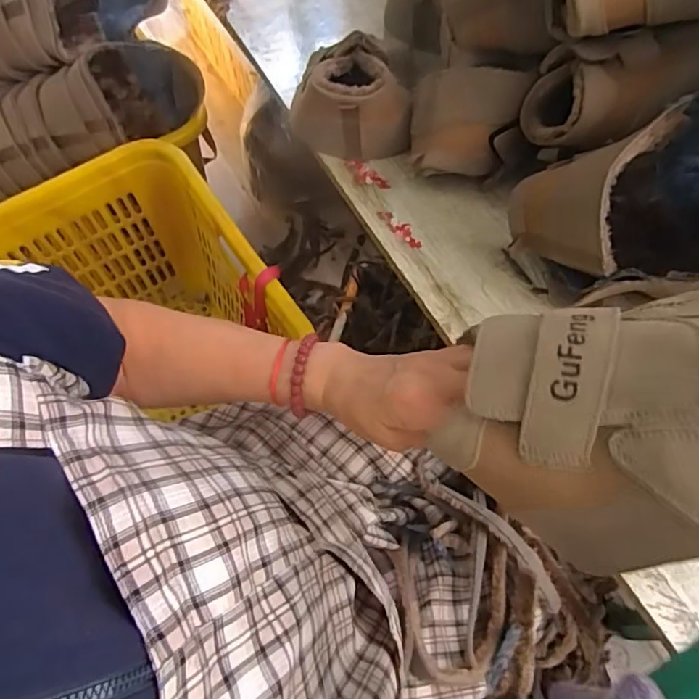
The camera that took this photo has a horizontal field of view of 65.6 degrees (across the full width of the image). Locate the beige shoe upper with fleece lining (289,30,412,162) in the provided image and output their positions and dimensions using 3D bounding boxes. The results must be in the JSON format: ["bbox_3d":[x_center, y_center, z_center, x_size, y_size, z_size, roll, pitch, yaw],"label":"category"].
[{"bbox_3d":[0.005,-0.291,0.641,0.102,0.106,0.110,-34,67,-16],"label":"beige shoe upper with fleece lining"}]

